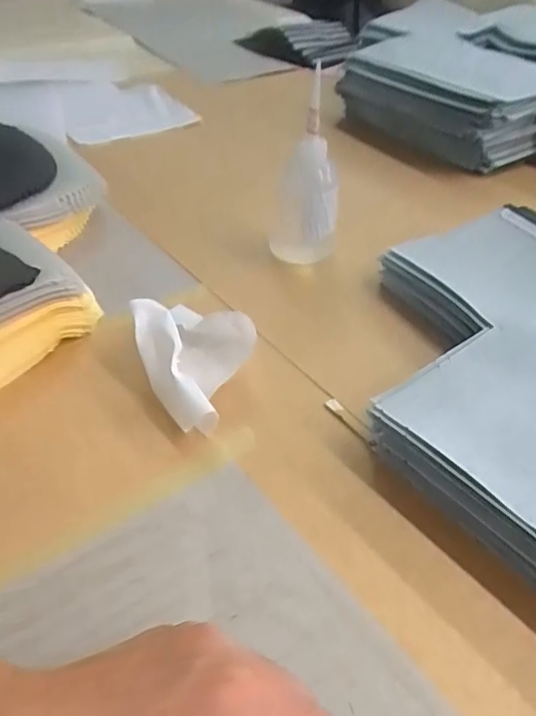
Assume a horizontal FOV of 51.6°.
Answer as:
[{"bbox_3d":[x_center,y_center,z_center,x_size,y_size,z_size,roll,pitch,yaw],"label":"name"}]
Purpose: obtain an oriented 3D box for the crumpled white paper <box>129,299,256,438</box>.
[{"bbox_3d":[-0.055,-0.010,0.425,0.083,0.052,0.135,-13,44,-20],"label":"crumpled white paper"}]

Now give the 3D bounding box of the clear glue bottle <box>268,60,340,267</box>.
[{"bbox_3d":[0.037,-0.169,0.539,0.053,0.150,0.055,-13,44,-19],"label":"clear glue bottle"}]

